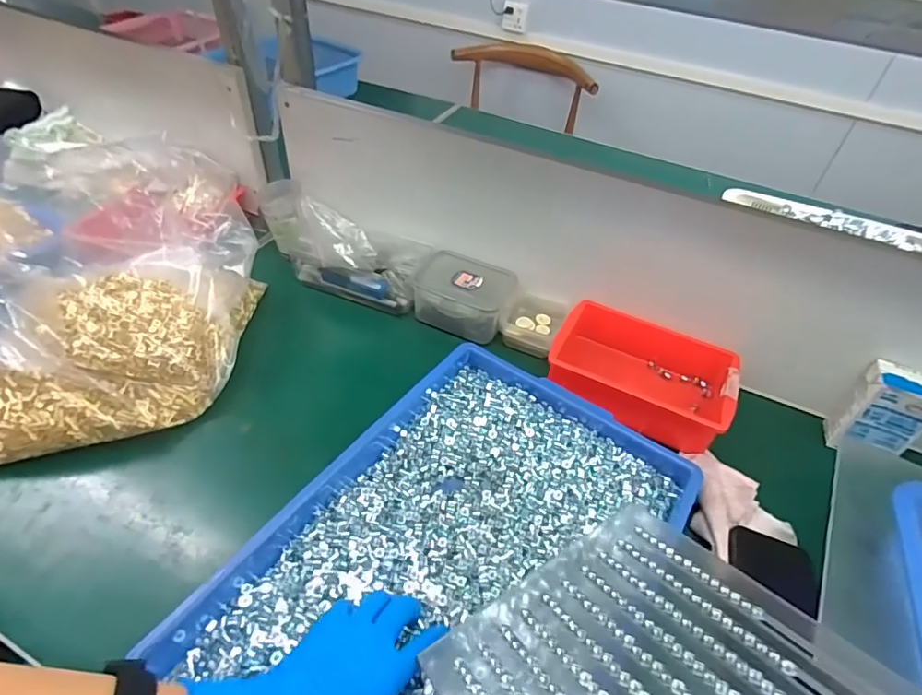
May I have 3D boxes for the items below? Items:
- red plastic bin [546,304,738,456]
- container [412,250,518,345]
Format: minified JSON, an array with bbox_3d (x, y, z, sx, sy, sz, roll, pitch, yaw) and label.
[{"bbox_3d":[0.213,0.029,0.625,0.194,0.073,0.149,23,47,16],"label":"red plastic bin"},{"bbox_3d":[0.005,-0.066,0.691,0.120,0.061,0.096,20,47,14],"label":"container"}]

